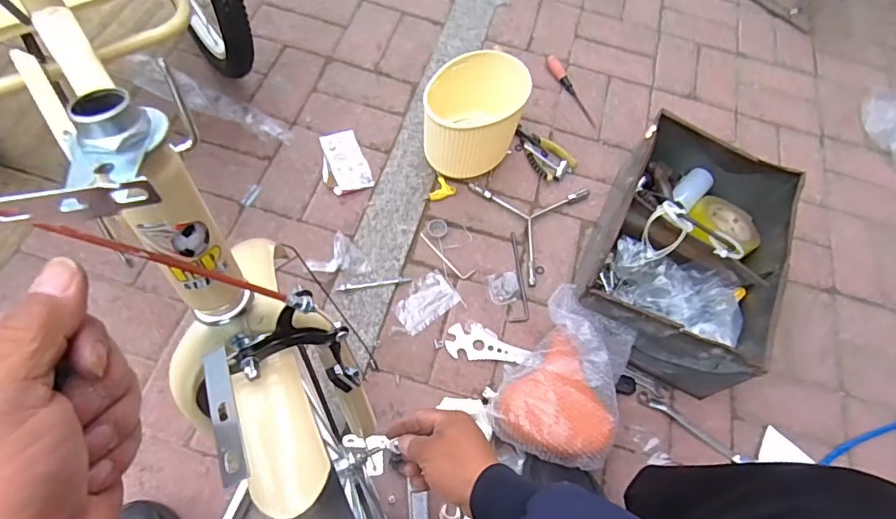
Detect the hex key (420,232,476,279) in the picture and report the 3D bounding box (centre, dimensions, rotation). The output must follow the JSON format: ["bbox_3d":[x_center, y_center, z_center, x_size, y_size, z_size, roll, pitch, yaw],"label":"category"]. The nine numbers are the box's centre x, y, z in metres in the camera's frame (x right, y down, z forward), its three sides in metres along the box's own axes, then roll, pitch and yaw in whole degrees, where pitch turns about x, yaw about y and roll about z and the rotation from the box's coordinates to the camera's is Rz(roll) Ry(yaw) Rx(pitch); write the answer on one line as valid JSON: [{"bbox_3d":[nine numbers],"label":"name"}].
[{"bbox_3d":[-0.006,-0.004,0.944,0.121,0.005,0.029,35,67,5],"label":"hex key"}]

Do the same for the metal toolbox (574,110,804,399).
[{"bbox_3d":[0.399,-0.017,0.900,0.297,0.180,0.419,26,63,5],"label":"metal toolbox"}]

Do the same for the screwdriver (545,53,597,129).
[{"bbox_3d":[0.271,-0.374,1.153,0.029,0.022,0.198,-19,68,-17],"label":"screwdriver"}]

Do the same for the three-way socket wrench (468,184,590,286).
[{"bbox_3d":[0.184,-0.091,1.001,0.209,0.022,0.227,-24,70,-18],"label":"three-way socket wrench"}]

